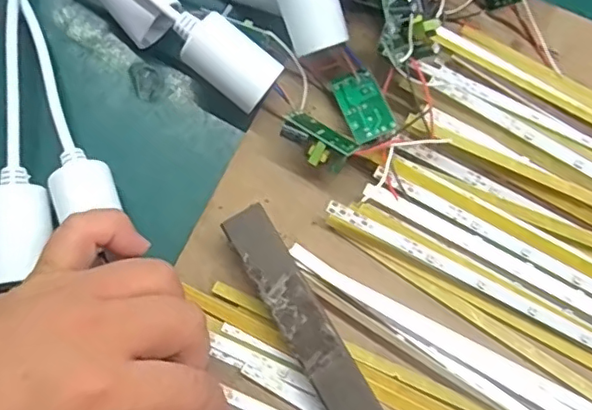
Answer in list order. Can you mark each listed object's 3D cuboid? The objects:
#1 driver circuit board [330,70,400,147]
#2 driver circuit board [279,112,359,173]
[{"bbox_3d":[0.033,-0.047,0.273,0.022,0.011,0.036,-19,77,-4],"label":"driver circuit board"},{"bbox_3d":[0.010,-0.028,0.266,0.032,0.021,0.020,36,79,9],"label":"driver circuit board"}]

